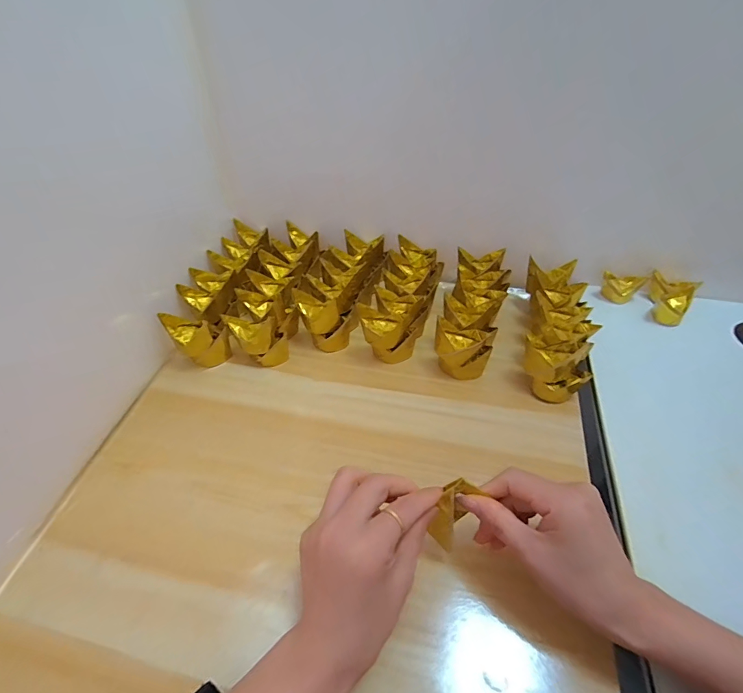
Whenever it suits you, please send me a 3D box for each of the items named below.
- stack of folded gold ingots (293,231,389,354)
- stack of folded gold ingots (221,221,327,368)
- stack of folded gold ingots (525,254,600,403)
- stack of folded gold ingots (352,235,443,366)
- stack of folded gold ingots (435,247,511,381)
[{"bbox_3d":[-0.034,-0.074,0.516,0.072,0.061,0.167,13,48,15],"label":"stack of folded gold ingots"},{"bbox_3d":[-0.113,-0.071,0.518,0.066,0.060,0.206,6,46,9],"label":"stack of folded gold ingots"},{"bbox_3d":[0.205,-0.023,0.460,0.070,0.062,0.171,8,47,10],"label":"stack of folded gold ingots"},{"bbox_3d":[0.038,-0.060,0.504,0.072,0.063,0.179,13,48,15],"label":"stack of folded gold ingots"},{"bbox_3d":[0.120,-0.043,0.484,0.066,0.060,0.171,12,47,14],"label":"stack of folded gold ingots"}]

